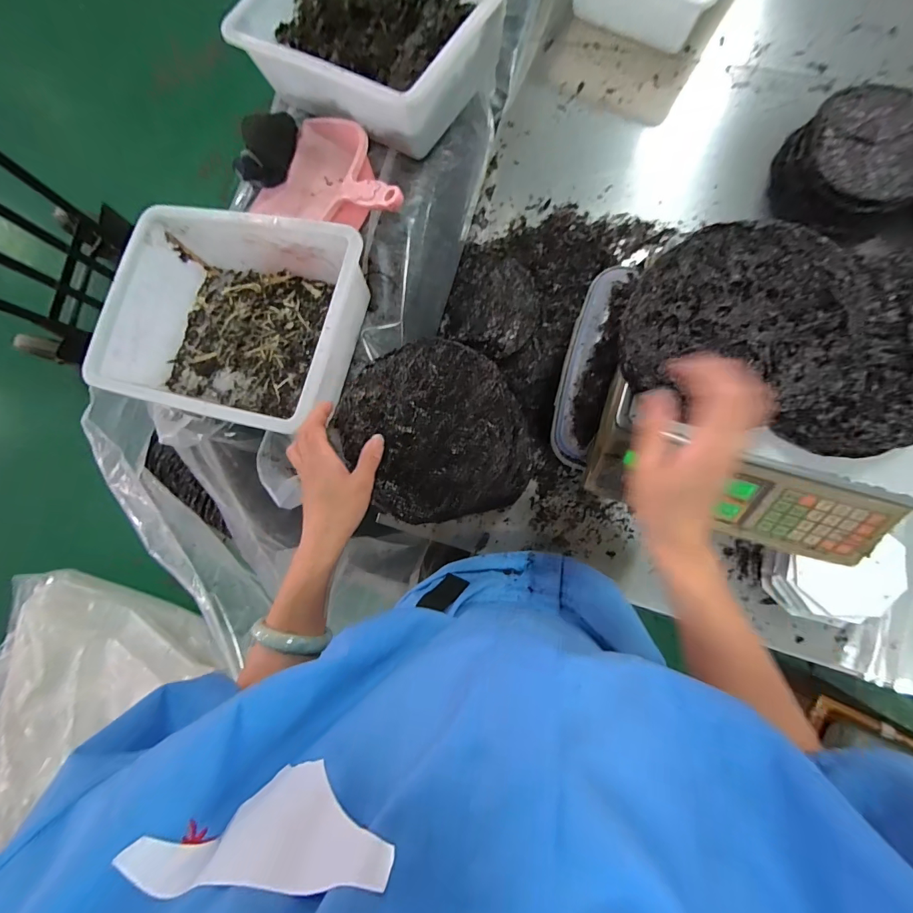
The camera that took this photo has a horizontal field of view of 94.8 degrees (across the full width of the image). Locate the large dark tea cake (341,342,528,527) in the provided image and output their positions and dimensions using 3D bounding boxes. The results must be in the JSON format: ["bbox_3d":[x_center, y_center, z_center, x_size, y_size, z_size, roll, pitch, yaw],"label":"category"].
[{"bbox_3d":[-0.028,-0.026,0.477,0.203,0.043,0.193,-1,84,7],"label":"large dark tea cake"}]

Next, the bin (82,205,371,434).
[{"bbox_3d":[-0.314,-0.193,0.605,0.352,0.132,0.276,13,86,9],"label":"bin"}]

